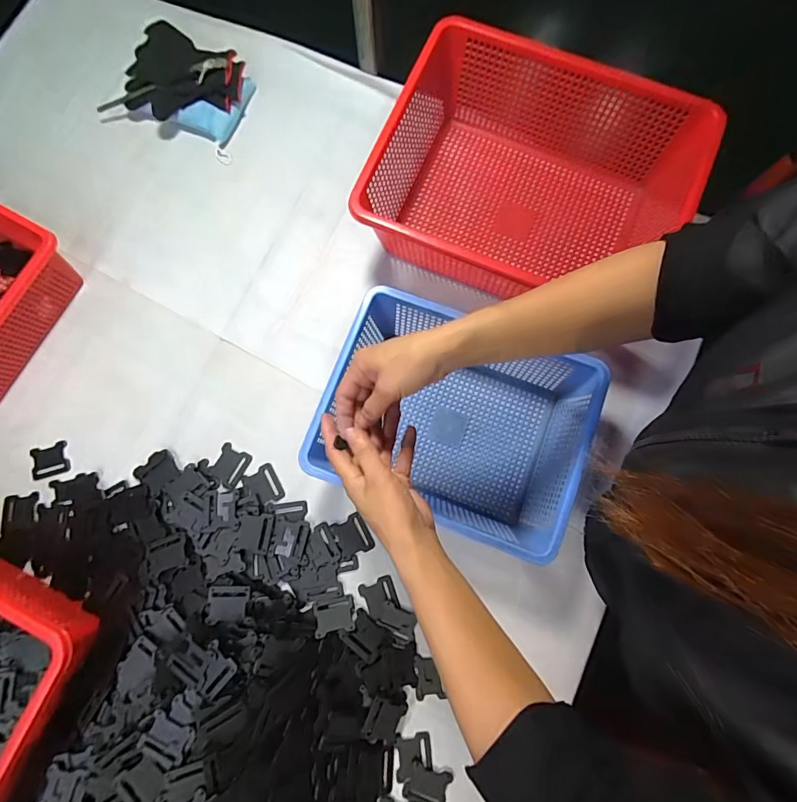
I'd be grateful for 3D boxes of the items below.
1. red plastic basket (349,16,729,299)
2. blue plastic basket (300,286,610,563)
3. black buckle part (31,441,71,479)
[{"bbox_3d":[0.171,-0.277,0.578,0.382,0.139,0.310,24,80,4],"label":"red plastic basket"},{"bbox_3d":[0.064,0.028,0.536,0.298,0.113,0.231,21,80,4],"label":"blue plastic basket"},{"bbox_3d":[-0.473,0.080,0.581,0.050,0.004,0.043,-17,80,-3],"label":"black buckle part"}]

